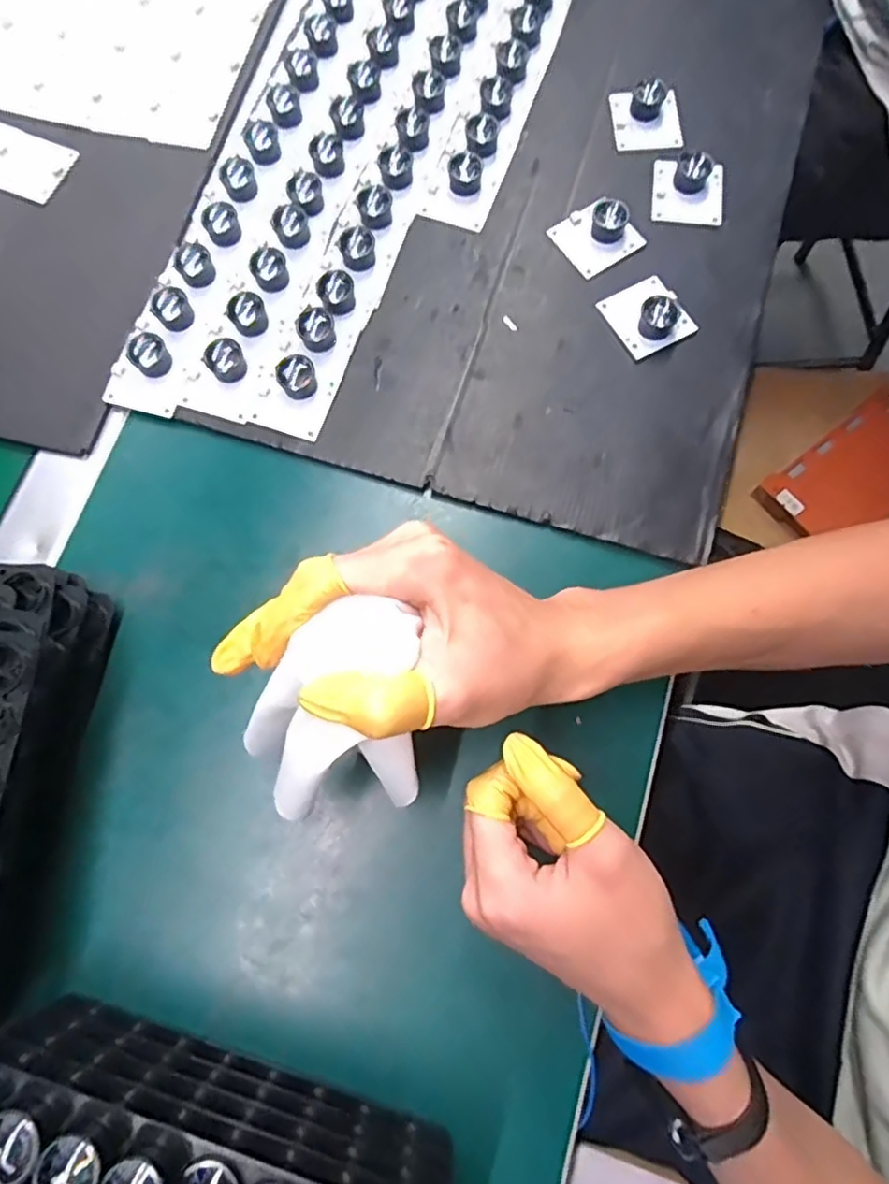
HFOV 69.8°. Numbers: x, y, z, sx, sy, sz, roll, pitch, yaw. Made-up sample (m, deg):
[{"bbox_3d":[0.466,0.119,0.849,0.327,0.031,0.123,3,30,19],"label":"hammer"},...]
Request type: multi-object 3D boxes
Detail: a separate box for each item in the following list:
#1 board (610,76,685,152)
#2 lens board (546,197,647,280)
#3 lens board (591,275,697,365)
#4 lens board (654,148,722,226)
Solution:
[{"bbox_3d":[0.138,-0.319,0.426,0.045,0.028,0.044,-2,75,0],"label":"board"},{"bbox_3d":[0.097,-0.230,0.404,0.046,0.018,0.045,-34,78,-8],"label":"lens board"},{"bbox_3d":[0.125,-0.171,0.387,0.045,0.018,0.046,-26,77,-6],"label":"lens board"},{"bbox_3d":[0.160,-0.266,0.411,0.044,0.018,0.055,6,76,2],"label":"lens board"}]

